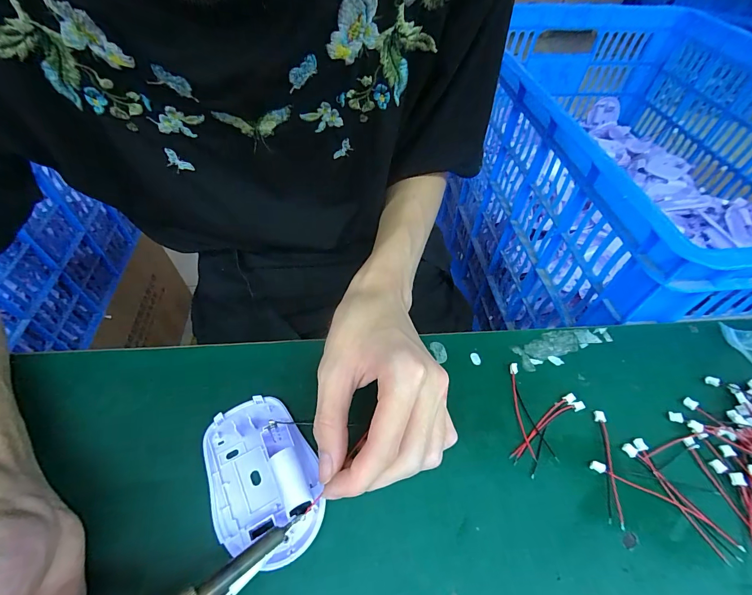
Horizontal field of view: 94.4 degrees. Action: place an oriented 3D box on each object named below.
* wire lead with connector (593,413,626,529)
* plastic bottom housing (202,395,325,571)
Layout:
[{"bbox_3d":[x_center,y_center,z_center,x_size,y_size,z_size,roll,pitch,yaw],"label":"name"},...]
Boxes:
[{"bbox_3d":[0.149,0.106,0.223,0.008,0.004,0.070,13,50,8],"label":"wire lead with connector"},{"bbox_3d":[-0.069,0.105,0.209,0.060,0.015,0.094,-19,53,-17],"label":"plastic bottom housing"}]

